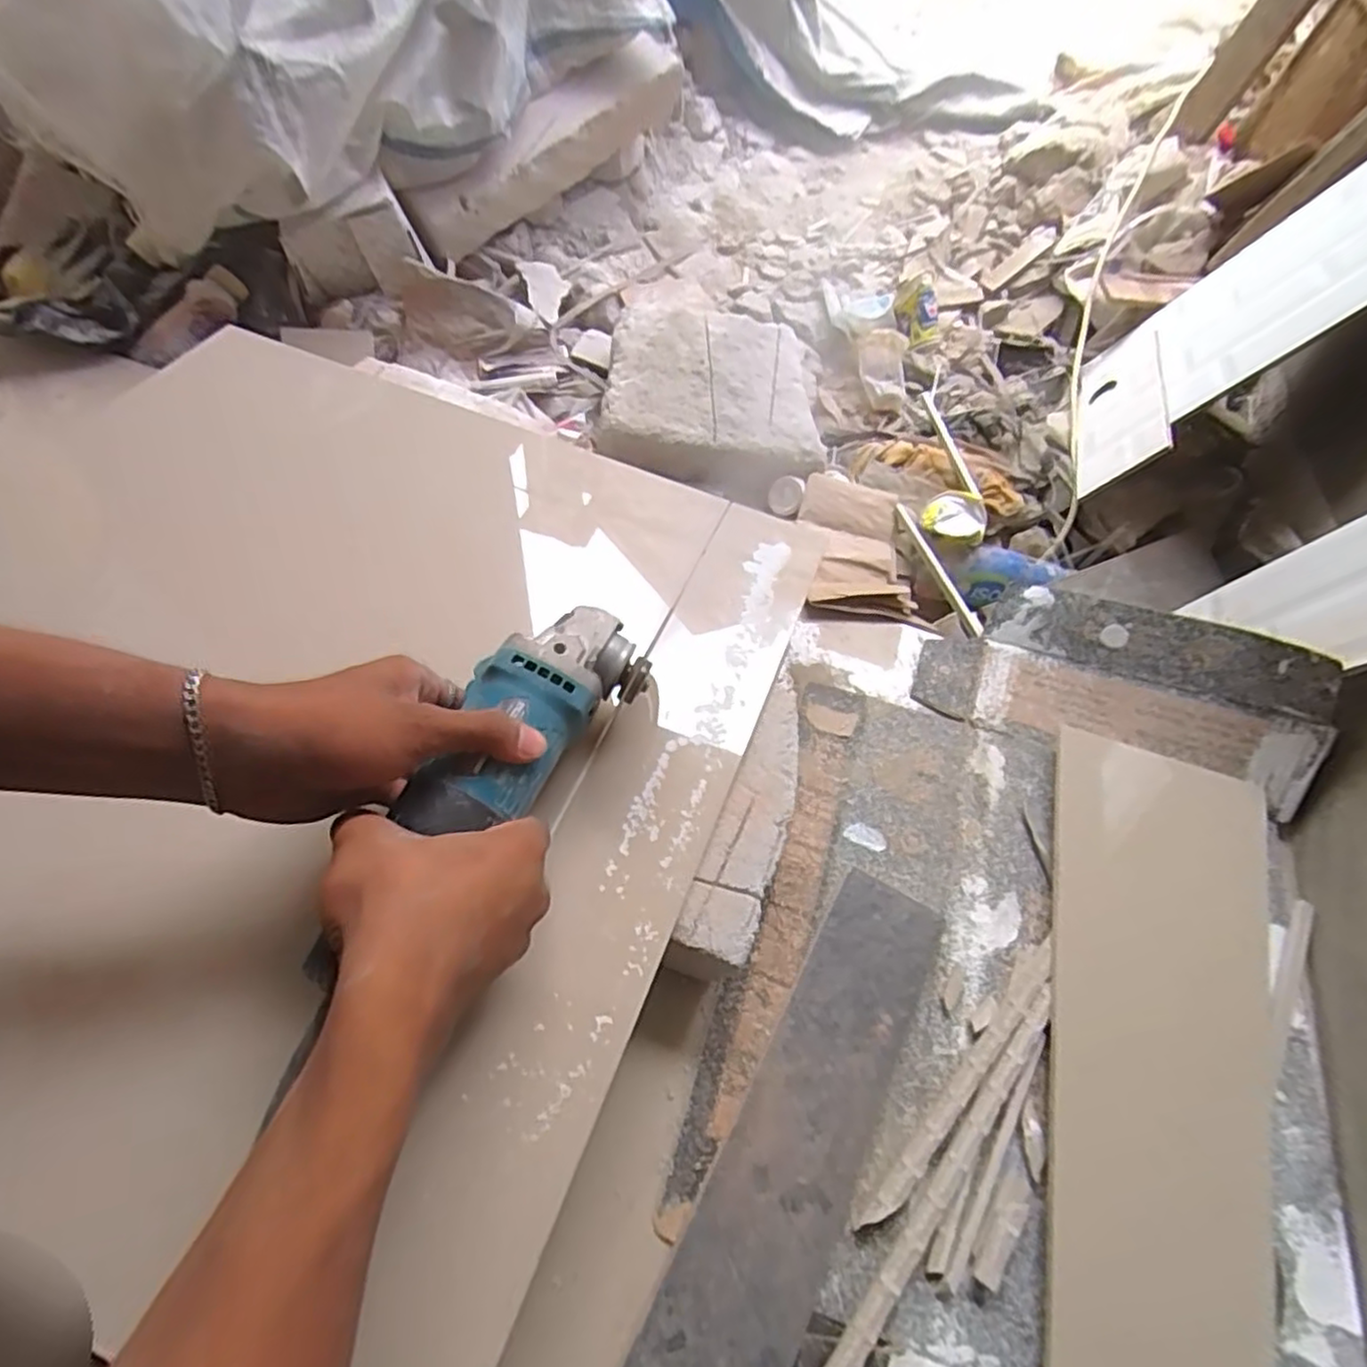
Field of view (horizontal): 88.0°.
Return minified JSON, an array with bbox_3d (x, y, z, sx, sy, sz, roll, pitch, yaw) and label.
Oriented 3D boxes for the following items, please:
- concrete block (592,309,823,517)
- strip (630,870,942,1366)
[{"bbox_3d":[0.036,-0.321,0.825,0.257,0.099,0.203,11,57,2],"label":"concrete block"},{"bbox_3d":[0.058,0.290,0.400,0.080,0.008,0.387,28,60,13],"label":"strip"}]

